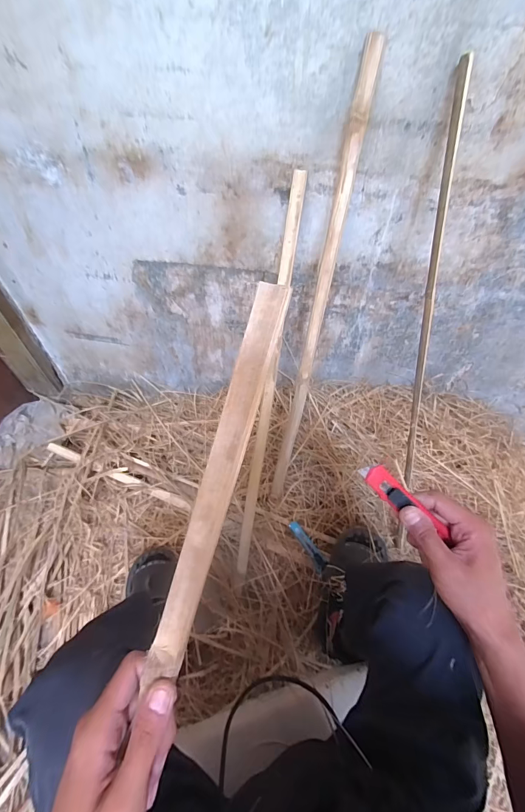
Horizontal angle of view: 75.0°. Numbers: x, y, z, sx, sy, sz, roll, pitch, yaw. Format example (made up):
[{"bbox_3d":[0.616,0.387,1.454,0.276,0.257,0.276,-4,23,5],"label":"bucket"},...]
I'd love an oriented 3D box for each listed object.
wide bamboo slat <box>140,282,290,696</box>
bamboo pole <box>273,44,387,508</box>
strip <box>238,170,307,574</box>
[{"bbox_3d":[-0.033,0.056,0.253,0.027,0.010,0.295,17,92,9],"label":"wide bamboo slat"},{"bbox_3d":[0.096,-0.139,0.678,0.030,0.838,0.029,13,31,6],"label":"bamboo pole"},{"bbox_3d":[0.009,-0.013,0.707,0.025,0.827,0.024,9,15,4],"label":"strip"}]

